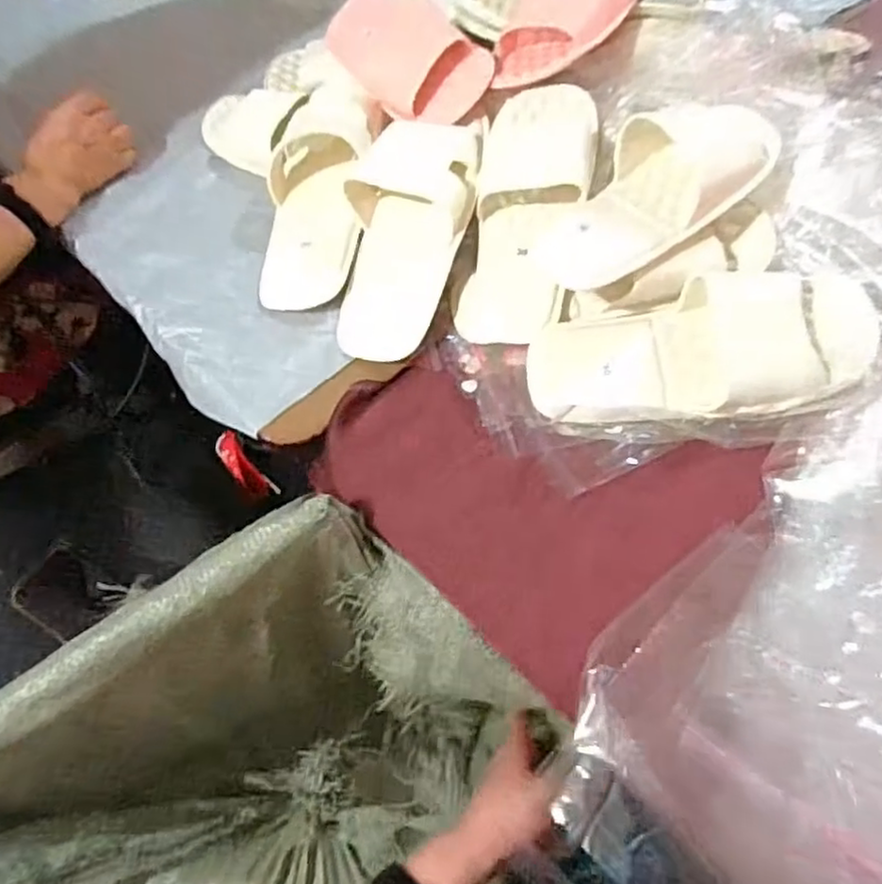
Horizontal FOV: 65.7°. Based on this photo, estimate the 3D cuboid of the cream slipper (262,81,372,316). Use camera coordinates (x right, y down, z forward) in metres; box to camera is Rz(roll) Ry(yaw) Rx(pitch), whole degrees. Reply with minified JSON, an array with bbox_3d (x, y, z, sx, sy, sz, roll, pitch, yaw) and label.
[{"bbox_3d":[-0.126,-0.248,0.692,0.102,0.058,0.253,3,75,1],"label":"cream slipper"}]

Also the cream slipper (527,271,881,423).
[{"bbox_3d":[0.213,-0.074,0.548,0.276,0.077,0.123,-8,58,1],"label":"cream slipper"}]

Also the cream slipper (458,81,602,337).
[{"bbox_3d":[0.075,-0.205,0.616,0.101,0.045,0.251,13,87,6],"label":"cream slipper"}]

